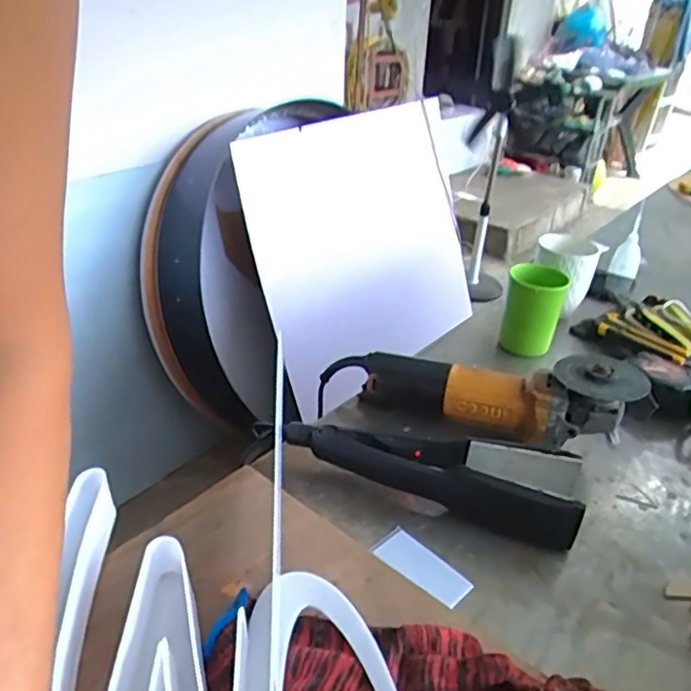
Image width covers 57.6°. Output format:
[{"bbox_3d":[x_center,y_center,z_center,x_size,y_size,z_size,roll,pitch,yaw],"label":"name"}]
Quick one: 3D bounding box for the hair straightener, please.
[{"bbox_3d":[0.072,0.114,0.577,0.269,0.056,0.069,12,31,11],"label":"hair straightener"}]

